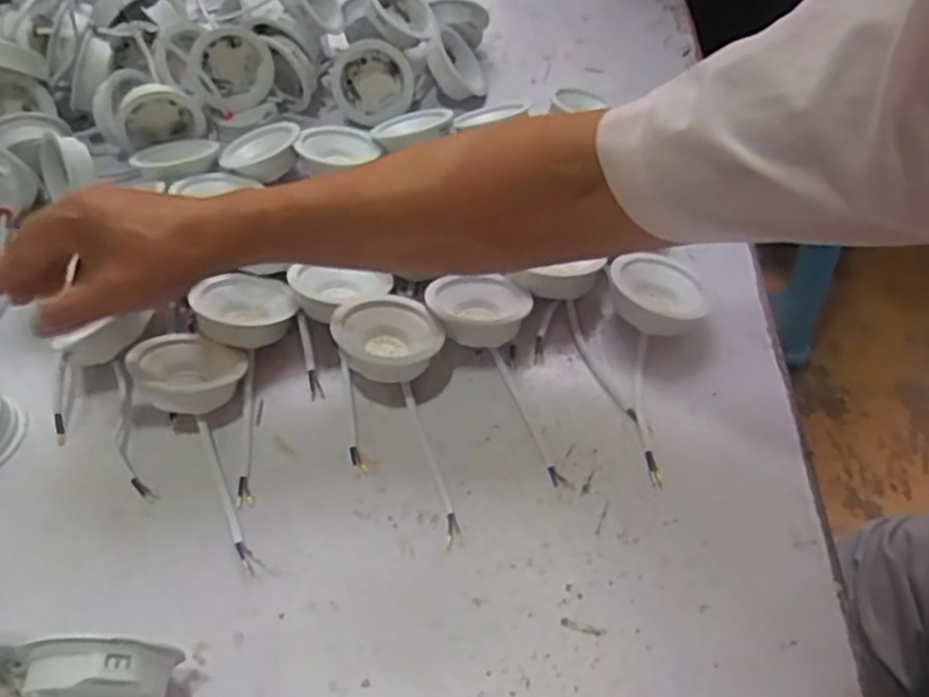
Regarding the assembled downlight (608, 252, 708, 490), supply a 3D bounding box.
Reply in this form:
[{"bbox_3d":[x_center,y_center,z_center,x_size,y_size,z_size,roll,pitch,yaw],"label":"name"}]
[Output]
[{"bbox_3d":[0.117,-0.002,0.477,0.068,0.037,0.167,16,55,13],"label":"assembled downlight"}]

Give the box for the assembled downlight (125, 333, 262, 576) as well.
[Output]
[{"bbox_3d":[-0.156,0.050,0.445,0.064,0.041,0.167,-21,55,-14],"label":"assembled downlight"}]

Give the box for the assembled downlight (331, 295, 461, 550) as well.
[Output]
[{"bbox_3d":[-0.038,0.032,0.452,0.066,0.045,0.162,-11,53,-7],"label":"assembled downlight"}]

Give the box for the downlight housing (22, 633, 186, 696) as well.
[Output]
[{"bbox_3d":[-0.164,0.159,0.344,0.059,0.068,0.028,-4,51,-1],"label":"downlight housing"}]

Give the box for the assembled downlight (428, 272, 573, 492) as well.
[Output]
[{"bbox_3d":[0.017,0.015,0.469,0.067,0.036,0.148,-7,53,-4],"label":"assembled downlight"}]

